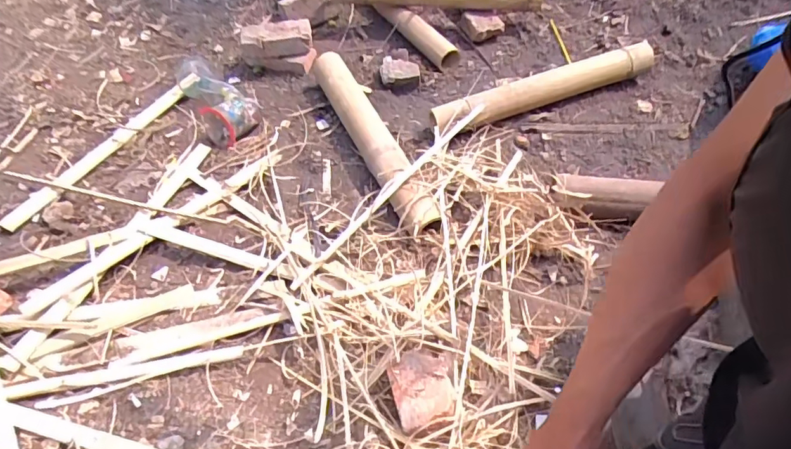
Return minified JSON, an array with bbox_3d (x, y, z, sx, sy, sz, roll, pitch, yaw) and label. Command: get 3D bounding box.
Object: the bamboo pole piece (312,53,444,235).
[{"bbox_3d":[-0.057,-0.194,1.041,0.073,0.064,0.558,-21,56,-13],"label":"bamboo pole piece"}]

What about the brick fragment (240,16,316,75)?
[{"bbox_3d":[-0.273,-0.416,1.196,0.165,0.091,0.092,14,56,11],"label":"brick fragment"}]

